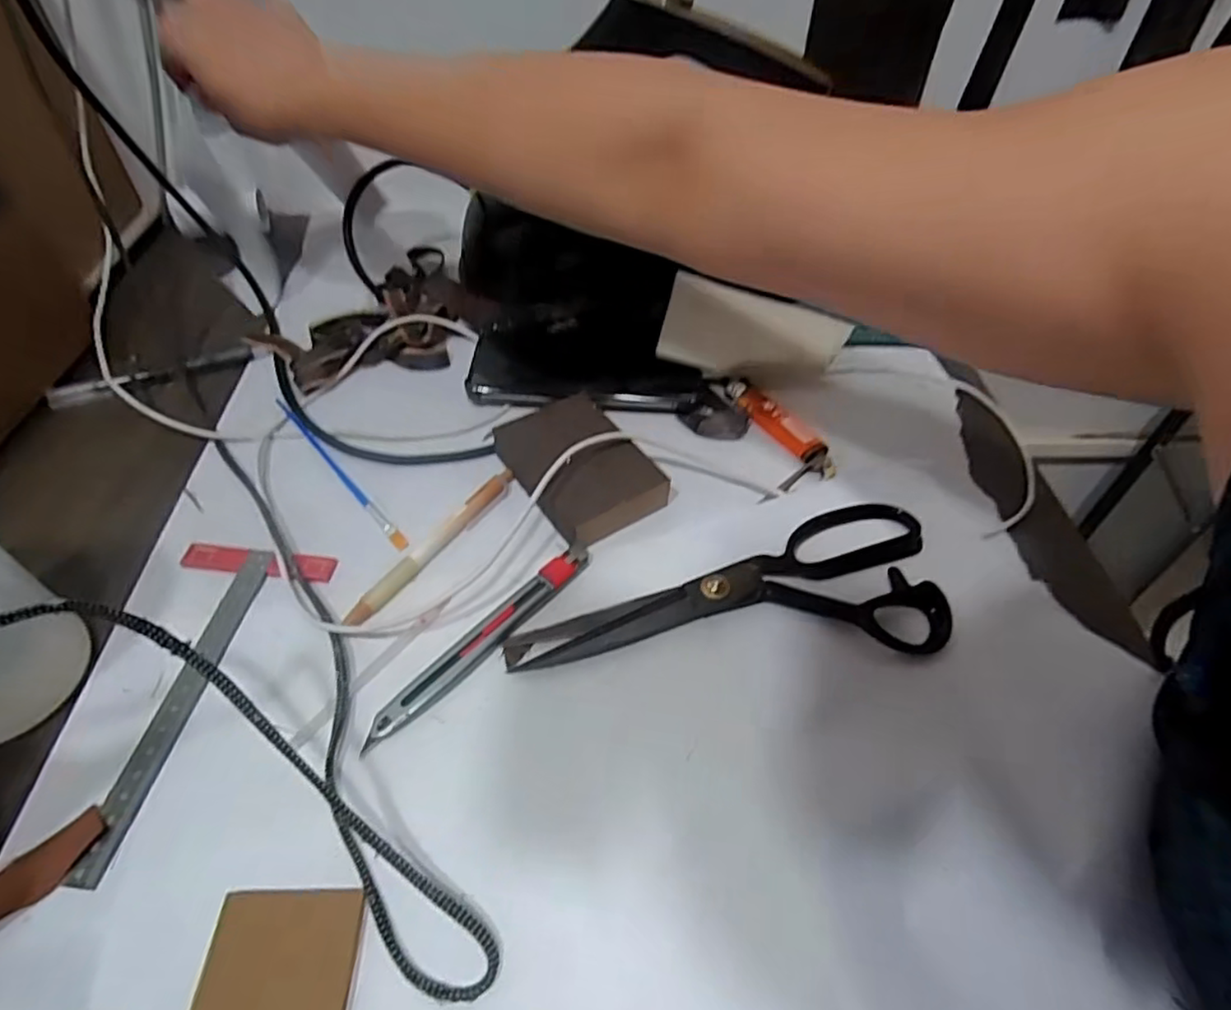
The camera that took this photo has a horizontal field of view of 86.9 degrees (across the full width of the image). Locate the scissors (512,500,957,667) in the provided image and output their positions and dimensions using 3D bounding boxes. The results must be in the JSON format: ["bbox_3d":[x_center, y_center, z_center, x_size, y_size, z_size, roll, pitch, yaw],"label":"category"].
[{"bbox_3d":[0.062,0.046,0.358,0.239,0.010,0.092,-5,50,-6],"label":"scissors"}]

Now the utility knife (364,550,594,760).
[{"bbox_3d":[-0.067,0.068,0.339,0.018,0.005,0.144,35,57,24],"label":"utility knife"}]

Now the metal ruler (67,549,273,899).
[{"bbox_3d":[-0.210,0.091,0.318,0.020,0.005,0.167,1,49,6],"label":"metal ruler"}]

